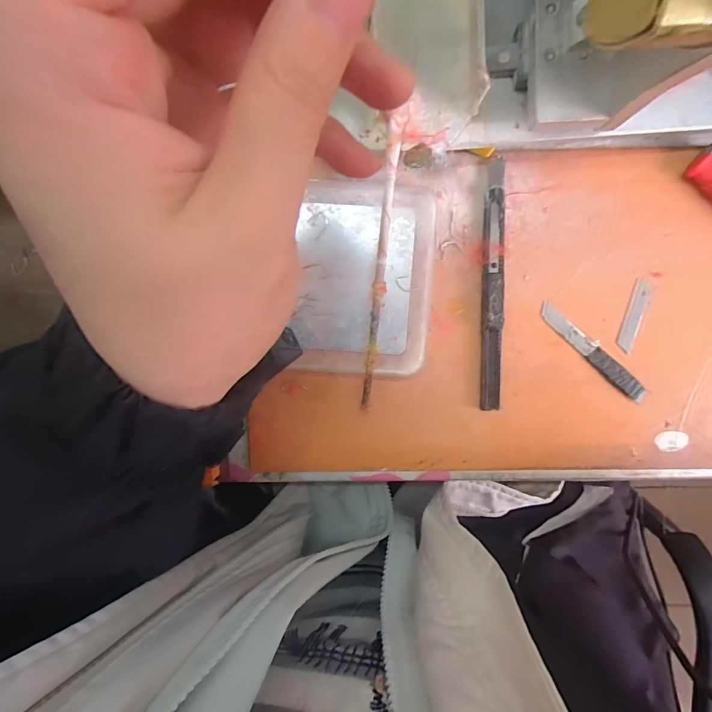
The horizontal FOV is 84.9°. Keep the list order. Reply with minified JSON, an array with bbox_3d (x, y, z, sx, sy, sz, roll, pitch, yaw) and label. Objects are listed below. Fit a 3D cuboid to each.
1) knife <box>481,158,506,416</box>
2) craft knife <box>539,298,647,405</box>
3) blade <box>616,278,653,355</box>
[{"bbox_3d":[0.080,-0.039,0.225,0.011,0.009,0.141,-1,96,3],"label":"knife"},{"bbox_3d":[0.141,-0.002,0.230,0.079,0.004,0.012,42,96,-2],"label":"craft knife"},{"bbox_3d":[0.164,-0.023,0.228,0.011,0.004,0.042,14,97,1],"label":"blade"}]

